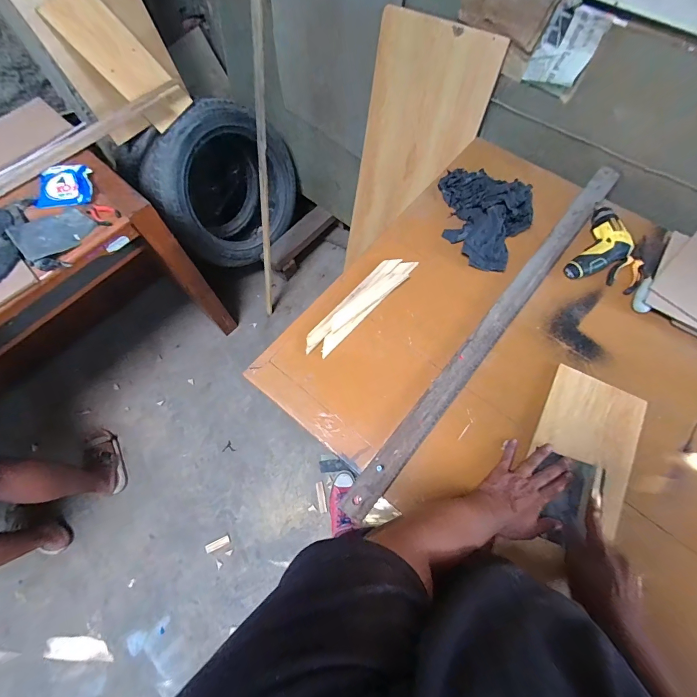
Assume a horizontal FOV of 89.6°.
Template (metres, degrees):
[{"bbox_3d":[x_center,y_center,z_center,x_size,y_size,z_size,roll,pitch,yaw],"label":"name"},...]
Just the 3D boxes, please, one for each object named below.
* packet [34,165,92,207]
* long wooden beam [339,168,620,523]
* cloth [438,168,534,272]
[{"bbox_3d":[-0.779,-0.450,0.963,0.146,0.033,0.126,-6,66,0],"label":"packet"},{"bbox_3d":[0.311,-0.074,0.707,0.052,0.030,0.960,38,74,17],"label":"long wooden beam"},{"bbox_3d":[0.289,-0.300,0.777,0.218,0.061,0.229,23,69,12],"label":"cloth"}]

